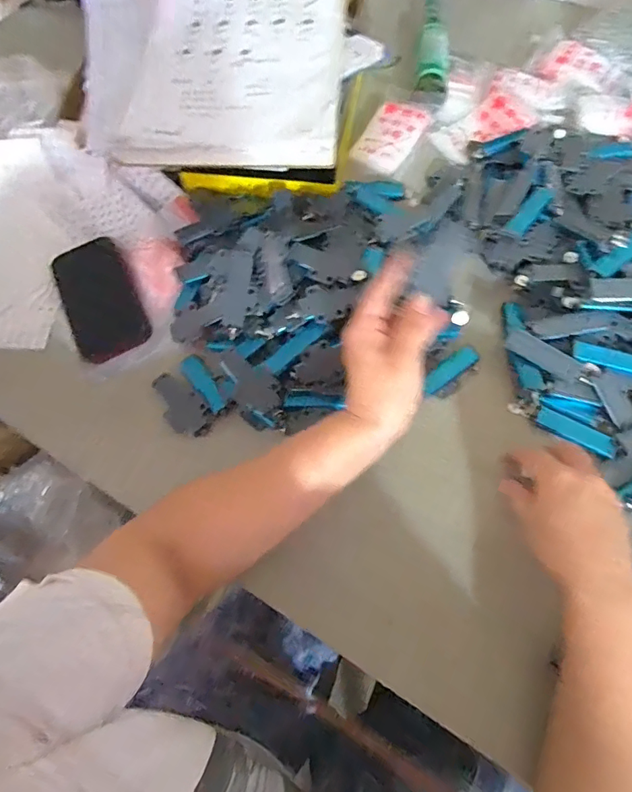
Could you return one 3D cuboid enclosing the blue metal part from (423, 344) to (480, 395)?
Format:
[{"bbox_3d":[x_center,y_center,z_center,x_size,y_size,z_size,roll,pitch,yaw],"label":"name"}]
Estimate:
[{"bbox_3d":[0.143,-0.027,0.475,0.072,0.011,0.022,-39,71,-13],"label":"blue metal part"}]

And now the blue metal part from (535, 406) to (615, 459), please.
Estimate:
[{"bbox_3d":[0.252,0.036,0.439,0.073,0.008,0.021,26,70,13],"label":"blue metal part"}]

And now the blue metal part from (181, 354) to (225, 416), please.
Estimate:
[{"bbox_3d":[-0.118,-0.015,0.469,0.021,0.007,0.070,-35,70,-12],"label":"blue metal part"}]

